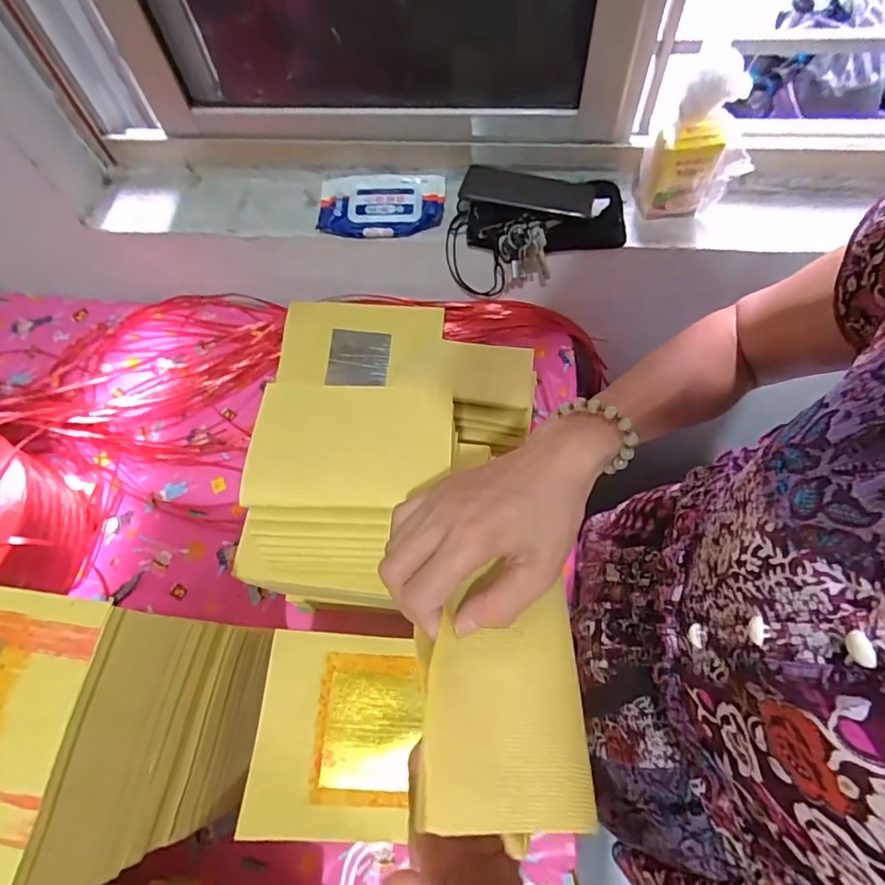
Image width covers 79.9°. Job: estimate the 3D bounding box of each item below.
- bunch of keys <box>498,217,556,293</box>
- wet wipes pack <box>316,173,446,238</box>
[{"bbox_3d":[0.109,-0.237,0.703,0.071,0.110,0.053,-9,63,-1],"label":"bunch of keys"},{"bbox_3d":[-0.085,-0.325,0.720,0.169,0.026,0.097,6,64,7],"label":"wet wipes pack"}]

